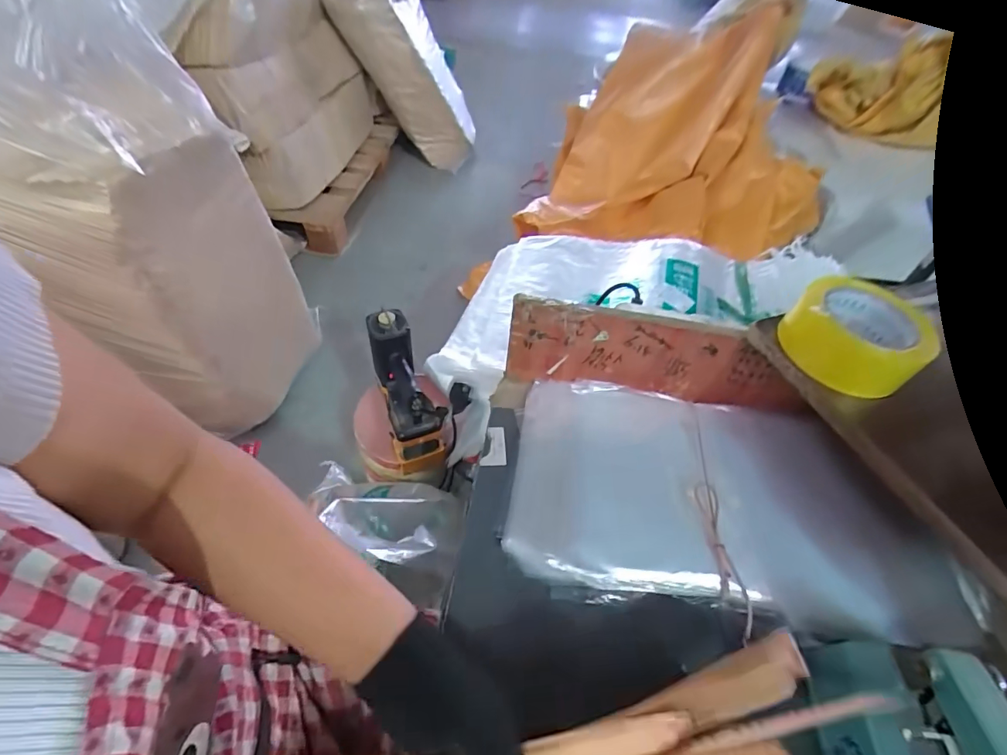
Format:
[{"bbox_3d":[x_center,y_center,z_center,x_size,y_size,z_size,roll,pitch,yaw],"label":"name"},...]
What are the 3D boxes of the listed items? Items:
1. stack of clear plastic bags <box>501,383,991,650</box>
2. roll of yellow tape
[{"bbox_3d":[0.217,0.116,0.469,0.412,0.051,0.227,11,49,2],"label":"stack of clear plastic bags"},{"bbox_3d":[0.343,-0.043,0.450,0.110,0.073,0.110,3,49,-4],"label":"roll of yellow tape"}]

